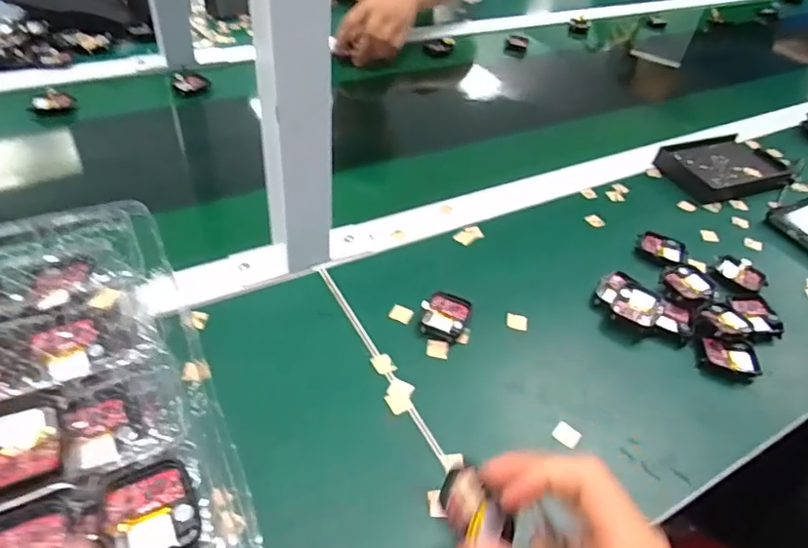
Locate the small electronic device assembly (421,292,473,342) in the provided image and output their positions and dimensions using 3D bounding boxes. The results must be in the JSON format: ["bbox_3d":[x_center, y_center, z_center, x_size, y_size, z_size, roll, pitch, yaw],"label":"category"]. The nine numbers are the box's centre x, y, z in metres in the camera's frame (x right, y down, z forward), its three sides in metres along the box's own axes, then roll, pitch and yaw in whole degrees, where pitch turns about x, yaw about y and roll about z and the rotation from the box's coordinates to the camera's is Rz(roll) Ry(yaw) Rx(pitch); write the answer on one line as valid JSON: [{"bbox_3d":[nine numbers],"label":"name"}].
[{"bbox_3d":[0.033,0.035,0.448,0.037,0.012,0.045,19,45,13],"label":"small electronic device assembly"}]

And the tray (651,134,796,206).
[{"bbox_3d":[0.384,-0.129,0.662,0.156,0.019,0.100,-11,46,-18],"label":"tray"}]

